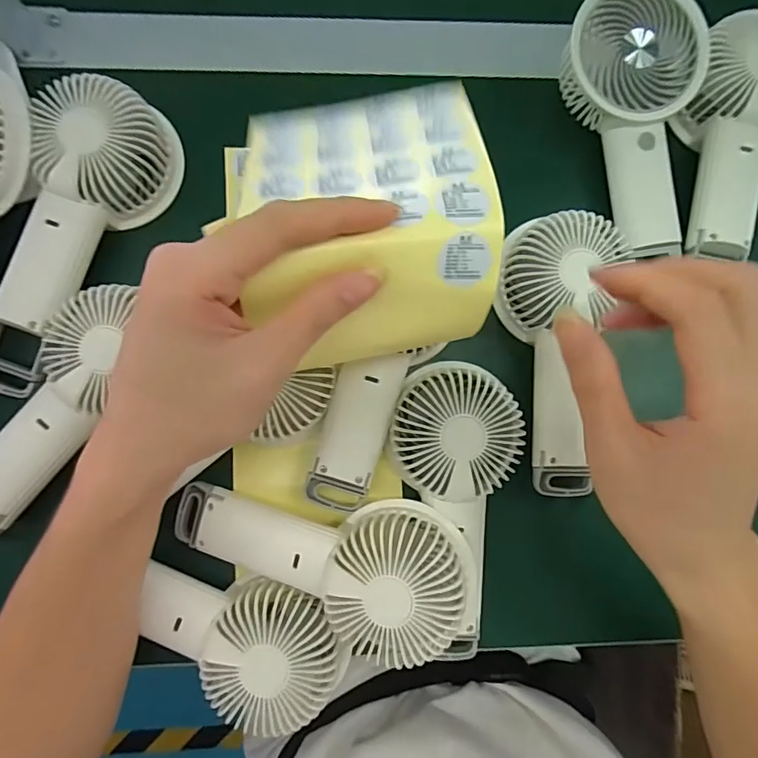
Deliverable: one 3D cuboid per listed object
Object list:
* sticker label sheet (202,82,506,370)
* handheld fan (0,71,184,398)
[{"bbox_3d":[-0.009,-0.077,0.219,0.116,0.064,0.135,-7,89,-5],"label":"sticker label sheet"},{"bbox_3d":[-0.188,-0.085,0.300,0.075,0.037,0.200,16,86,-2],"label":"handheld fan"}]

